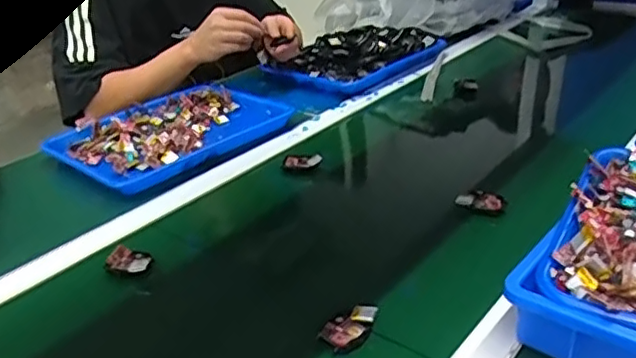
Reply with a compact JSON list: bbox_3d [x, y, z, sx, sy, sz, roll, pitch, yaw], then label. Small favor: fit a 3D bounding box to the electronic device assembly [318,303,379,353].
[{"bbox_3d":[0.028,0.136,0.560,0.040,0.024,0.051,9,25,24],"label":"electronic device assembly"}]

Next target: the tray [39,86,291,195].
[{"bbox_3d":[-0.221,-0.080,0.954,0.240,0.033,0.333,19,30,40],"label":"tray"}]

